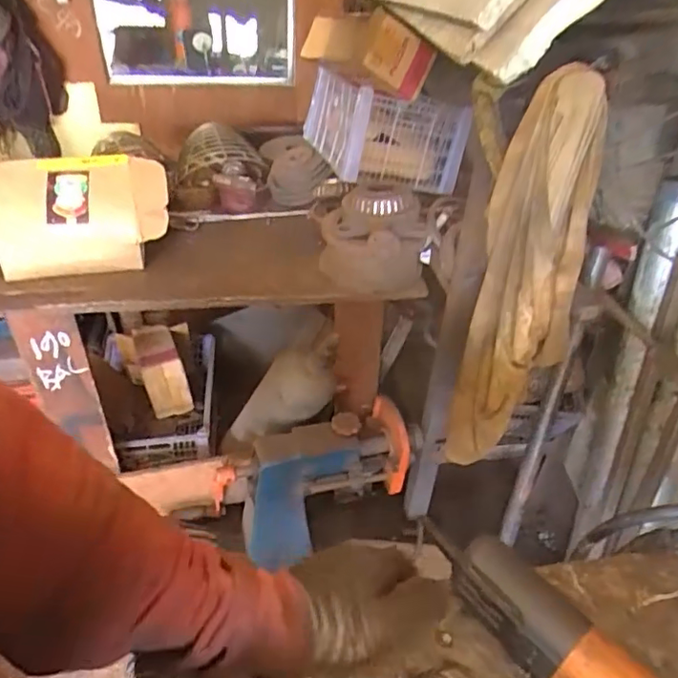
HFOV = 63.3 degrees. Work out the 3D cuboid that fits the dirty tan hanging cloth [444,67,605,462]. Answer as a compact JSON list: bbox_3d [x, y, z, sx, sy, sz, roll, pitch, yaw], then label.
[{"bbox_3d":[0.300,-0.055,0.906,0.166,0.671,0.083,13,38,13],"label":"dirty tan hanging cloth"}]

